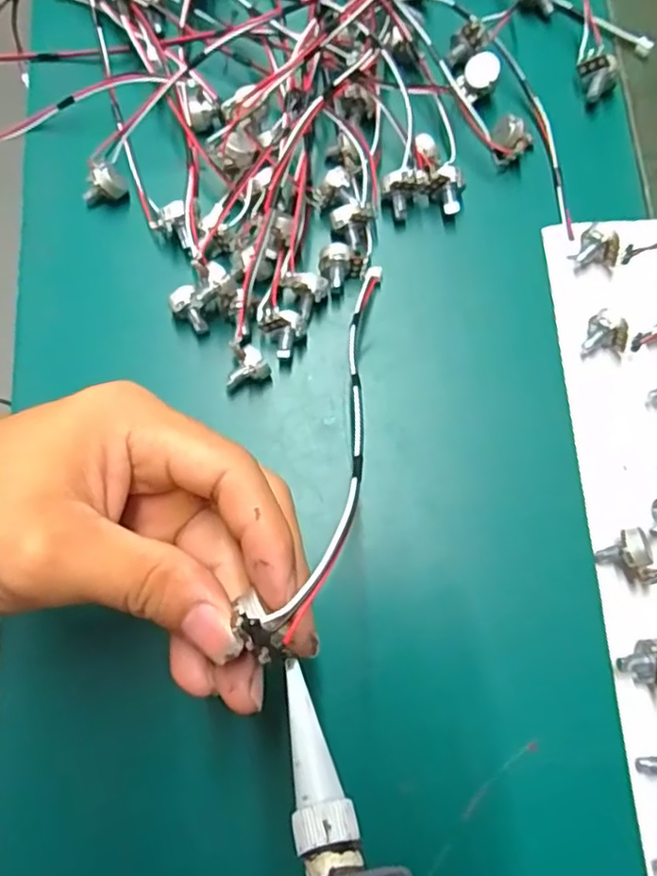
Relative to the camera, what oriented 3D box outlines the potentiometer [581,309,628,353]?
[{"bbox_3d":[0.126,-0.049,0.294,0.018,0.014,0.015,1,77,0],"label":"potentiometer"}]

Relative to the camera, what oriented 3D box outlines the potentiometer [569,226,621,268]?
[{"bbox_3d":[0.125,-0.087,0.302,0.019,0.017,0.013,29,79,6],"label":"potentiometer"}]

